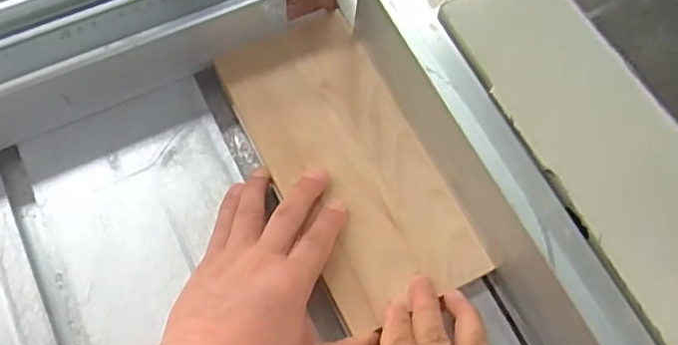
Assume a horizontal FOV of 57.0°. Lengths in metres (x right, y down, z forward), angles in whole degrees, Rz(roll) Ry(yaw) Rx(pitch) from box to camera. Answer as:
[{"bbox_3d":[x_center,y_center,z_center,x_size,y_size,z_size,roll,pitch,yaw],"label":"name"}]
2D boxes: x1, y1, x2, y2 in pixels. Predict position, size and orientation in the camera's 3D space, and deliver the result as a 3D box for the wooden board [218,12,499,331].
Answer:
[{"bbox_3d":[0.005,-0.011,0.465,0.114,0.009,0.235,-27,72,-13],"label":"wooden board"}]

